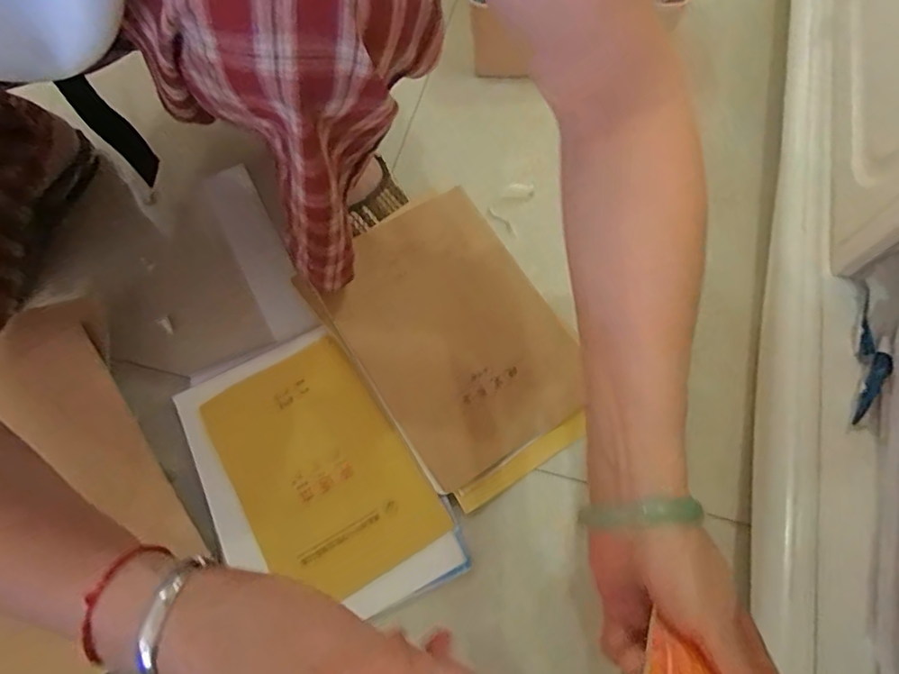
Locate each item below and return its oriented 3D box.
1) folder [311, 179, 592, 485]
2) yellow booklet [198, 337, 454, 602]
[{"bbox_3d":[0.001,-0.010,0.517,0.182,0.015,0.255,-29,75,-16],"label":"folder"},{"bbox_3d":[-0.115,0.114,0.481,0.140,0.010,0.211,-32,71,-12],"label":"yellow booklet"}]

